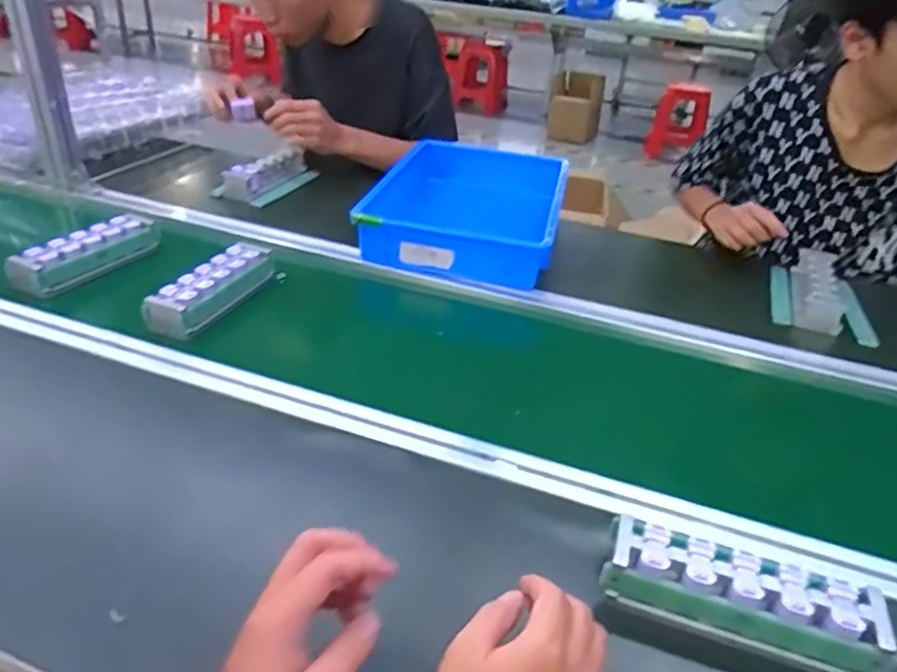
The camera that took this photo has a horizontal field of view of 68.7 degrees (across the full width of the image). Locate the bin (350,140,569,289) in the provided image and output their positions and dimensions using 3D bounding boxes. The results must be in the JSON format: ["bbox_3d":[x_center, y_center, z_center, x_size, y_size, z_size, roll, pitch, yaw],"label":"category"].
[{"bbox_3d":[0.034,-0.205,1.101,0.292,0.119,0.418,8,32,6],"label":"bin"}]

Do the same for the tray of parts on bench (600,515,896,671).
[{"bbox_3d":[0.216,0.190,0.487,0.194,0.044,0.054,14,33,14],"label":"tray of parts on bench"}]

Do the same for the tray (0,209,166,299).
[{"bbox_3d":[-0.488,-0.114,0.892,0.051,0.052,0.201,19,34,22],"label":"tray"}]

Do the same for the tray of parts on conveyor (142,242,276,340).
[{"bbox_3d":[-0.296,-0.063,0.840,0.053,0.056,0.193,15,33,16],"label":"tray of parts on conveyor"}]

